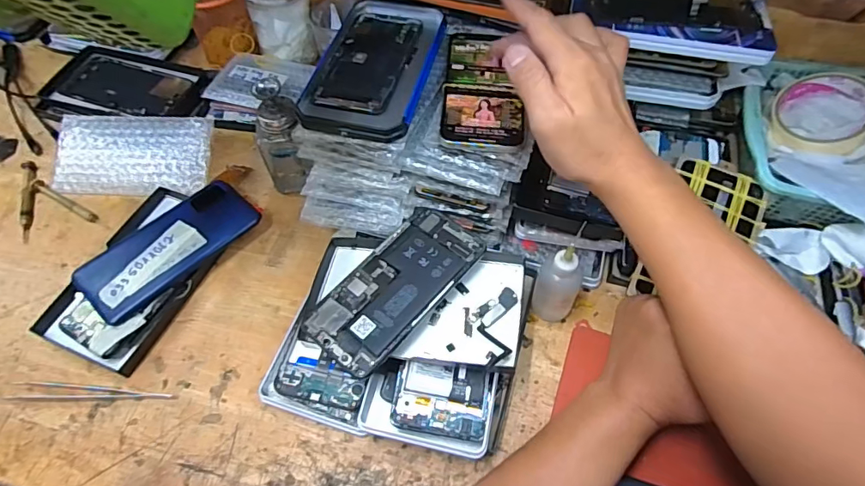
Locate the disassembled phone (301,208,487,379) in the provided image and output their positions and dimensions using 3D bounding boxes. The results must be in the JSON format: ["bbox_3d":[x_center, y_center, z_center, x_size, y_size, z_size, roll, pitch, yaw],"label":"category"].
[{"bbox_3d":[-0.030,0.035,0.412,0.077,0.005,0.154,33,66,24],"label":"disassembled phone"}]

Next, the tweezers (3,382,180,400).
[{"bbox_3d":[-0.287,0.127,0.414,0.138,0.009,0.015,1,58,2],"label":"tweezers"}]

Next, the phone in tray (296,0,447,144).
[{"bbox_3d":[-0.050,-0.166,0.447,0.098,0.012,0.183,11,59,8],"label":"phone in tray"}]

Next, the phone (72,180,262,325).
[{"bbox_3d":[-0.255,0.001,0.476,0.075,0.012,0.164,40,64,14],"label":"phone"}]

